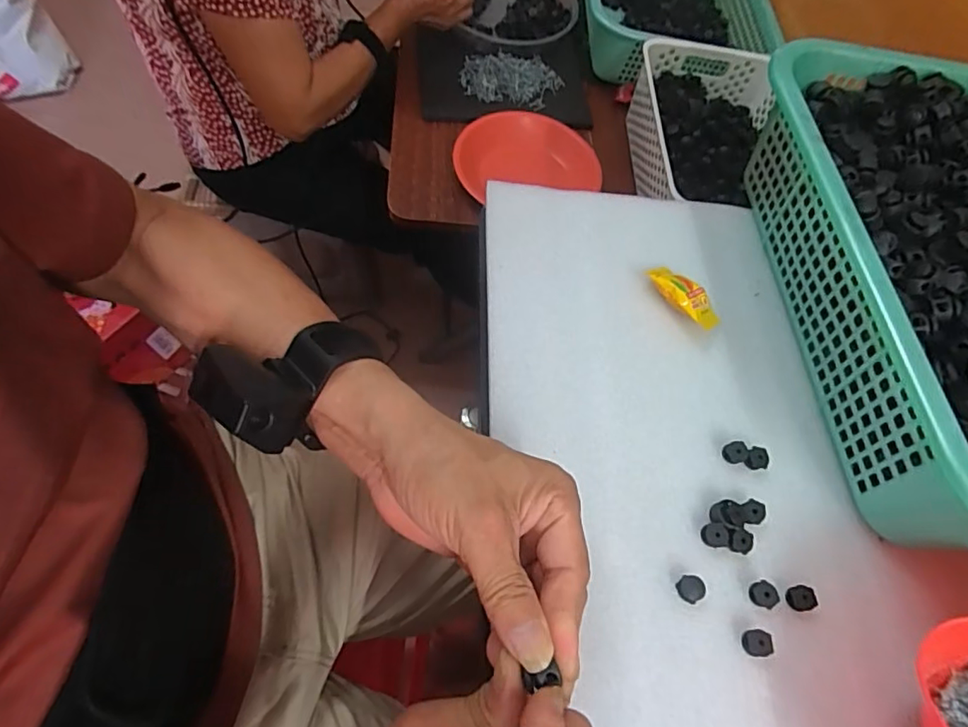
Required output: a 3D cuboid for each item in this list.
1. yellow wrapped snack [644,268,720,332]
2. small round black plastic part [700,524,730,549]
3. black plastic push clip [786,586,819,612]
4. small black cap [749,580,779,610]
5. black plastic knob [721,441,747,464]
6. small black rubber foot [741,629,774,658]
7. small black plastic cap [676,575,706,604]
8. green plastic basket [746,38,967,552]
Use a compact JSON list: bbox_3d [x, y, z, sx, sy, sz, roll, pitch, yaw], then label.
[{"bbox_3d":[0.143,-0.049,0.392,0.026,0.016,0.058,-30,70,-21],"label":"yellow wrapped snack"},{"bbox_3d":[0.133,0.099,0.318,0.013,0.008,0.013,3,62,-6],"label":"small round black plastic part"},{"bbox_3d":[0.177,0.131,0.306,0.014,0.009,0.013,3,62,-6],"label":"black plastic push clip"},{"bbox_3d":[0.156,0.128,0.305,0.014,0.007,0.013,3,62,-6],"label":"small black cap"},{"bbox_3d":[0.158,0.056,0.346,0.012,0.010,0.013,-24,68,-19],"label":"black plastic knob"},{"bbox_3d":[0.146,0.149,0.293,0.014,0.007,0.013,3,62,-6],"label":"small black rubber foot"},{"bbox_3d":[0.114,0.124,0.304,0.013,0.007,0.014,3,62,-6],"label":"small black plastic cap"},{"bbox_3d":[0.350,-0.055,0.368,0.289,0.082,0.385,2,62,-7],"label":"green plastic basket"}]

